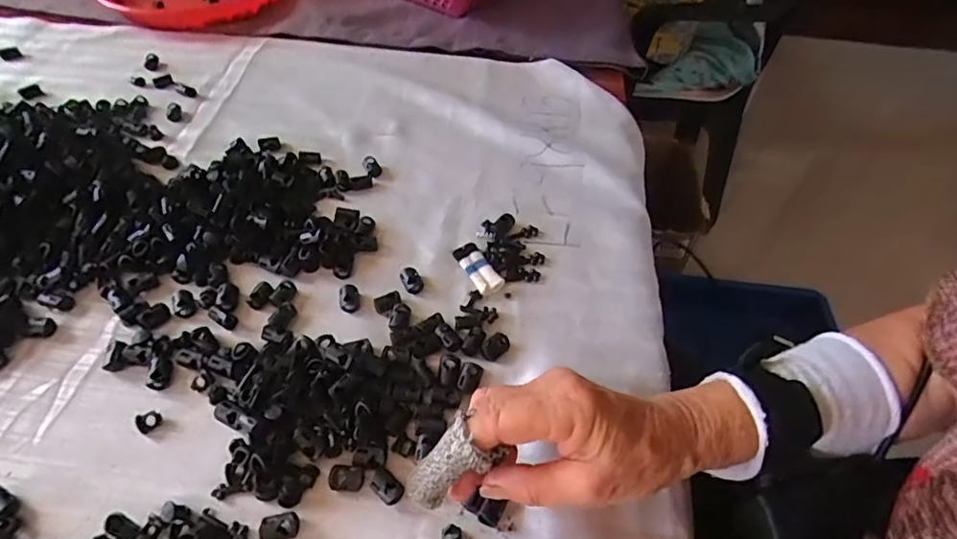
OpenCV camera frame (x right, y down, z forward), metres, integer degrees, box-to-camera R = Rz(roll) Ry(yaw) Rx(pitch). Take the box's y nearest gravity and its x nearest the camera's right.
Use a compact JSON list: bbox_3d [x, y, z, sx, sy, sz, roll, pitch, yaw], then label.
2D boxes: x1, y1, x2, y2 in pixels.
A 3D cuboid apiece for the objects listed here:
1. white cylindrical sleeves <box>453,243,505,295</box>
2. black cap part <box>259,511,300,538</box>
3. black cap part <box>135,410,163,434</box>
[{"bbox_3d":[0.000,-0.001,0.412,0.020,0.007,0.049,-23,57,-21],"label":"white cylindrical sleeves"},{"bbox_3d":[-0.109,0.141,0.293,0.020,0.007,0.015,-7,52,-9],"label":"black cap part"},{"bbox_3d":[-0.203,0.093,0.329,0.014,0.007,0.012,-35,61,-27],"label":"black cap part"}]

